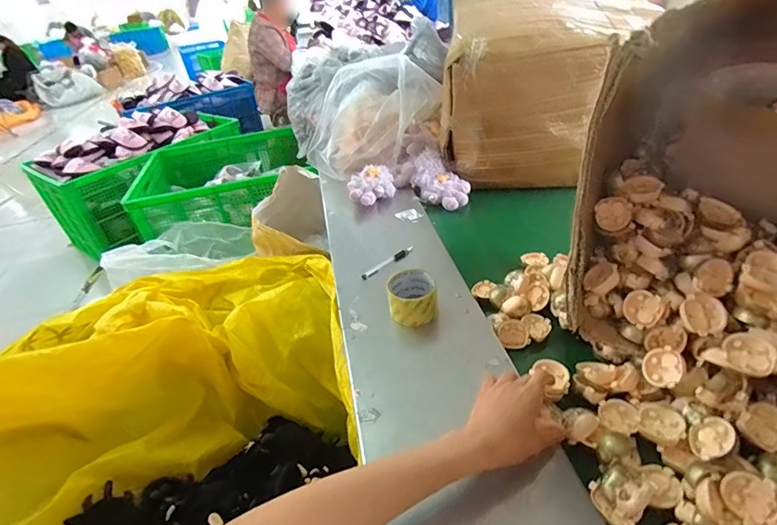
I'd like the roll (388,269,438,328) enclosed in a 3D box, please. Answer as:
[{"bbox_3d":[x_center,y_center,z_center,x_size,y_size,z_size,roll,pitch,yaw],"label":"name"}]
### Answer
[{"bbox_3d":[0.043,0.064,0.727,0.082,0.067,0.087,-7,35,2],"label":"roll"}]

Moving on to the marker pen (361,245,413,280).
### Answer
[{"bbox_3d":[0.000,-0.001,0.857,0.136,0.010,0.016,-30,41,-28],"label":"marker pen"}]

